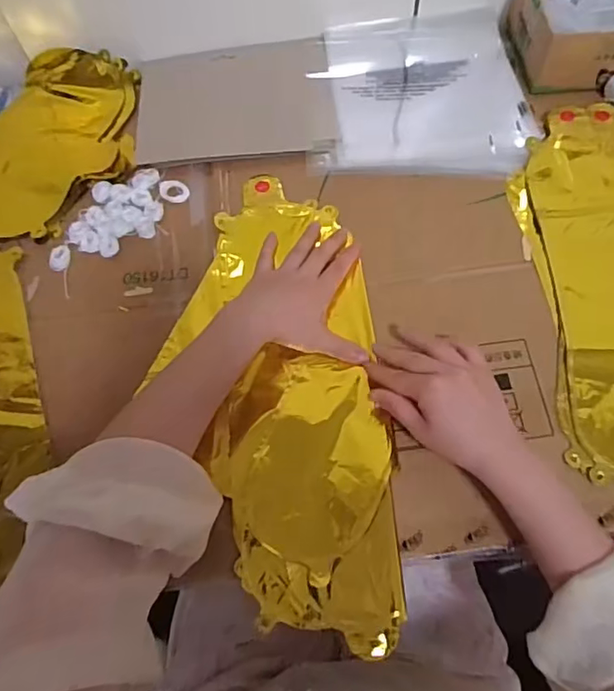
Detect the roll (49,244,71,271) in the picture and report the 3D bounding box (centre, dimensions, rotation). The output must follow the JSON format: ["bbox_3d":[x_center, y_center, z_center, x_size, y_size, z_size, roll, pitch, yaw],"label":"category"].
[{"bbox_3d":[-0.243,-0.086,0.537,0.018,0.007,0.027,5,65,4],"label":"roll"}]

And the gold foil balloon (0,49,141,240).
[{"bbox_3d":[-0.394,-0.219,0.600,0.402,0.032,0.235,1,65,2],"label":"gold foil balloon"}]

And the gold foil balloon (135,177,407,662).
[{"bbox_3d":[-0.022,0.036,0.491,0.180,0.022,0.428,-11,66,-3],"label":"gold foil balloon"}]

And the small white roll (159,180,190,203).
[{"bbox_3d":[-0.136,-0.159,0.562,0.029,0.004,0.028,-1,65,2],"label":"small white roll"}]

